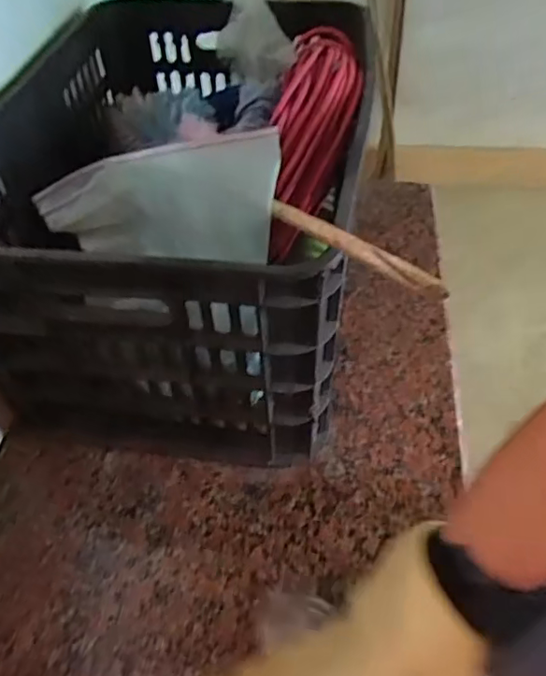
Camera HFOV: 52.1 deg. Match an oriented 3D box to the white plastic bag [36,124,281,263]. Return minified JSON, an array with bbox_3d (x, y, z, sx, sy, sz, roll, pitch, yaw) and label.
[{"bbox_3d":[-0.092,-0.112,0.447,0.202,0.127,0.028,8,49,9],"label":"white plastic bag"}]

